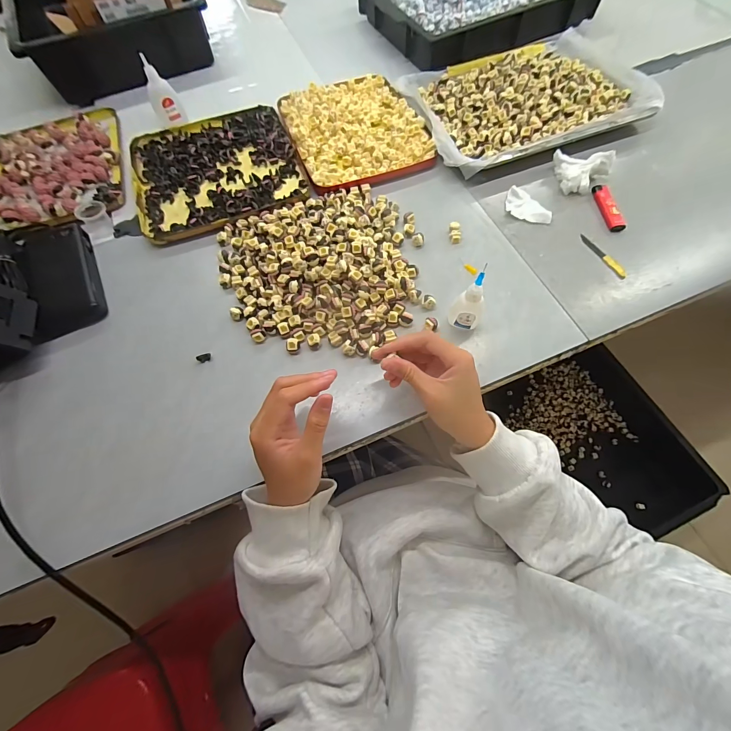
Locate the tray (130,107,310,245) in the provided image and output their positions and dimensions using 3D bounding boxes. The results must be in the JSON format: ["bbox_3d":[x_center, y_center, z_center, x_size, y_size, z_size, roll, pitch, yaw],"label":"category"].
[{"bbox_3d":[-0.230,-0.304,0.516,0.240,0.018,0.250,-20,67,-6],"label":"tray"}]

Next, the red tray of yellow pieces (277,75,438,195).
[{"bbox_3d":[-0.018,-0.380,0.536,0.199,0.023,0.241,-20,67,-6],"label":"red tray of yellow pieces"}]

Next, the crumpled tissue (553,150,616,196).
[{"bbox_3d":[0.313,-0.283,0.481,0.069,0.034,0.065,-4,66,1],"label":"crumpled tissue"}]

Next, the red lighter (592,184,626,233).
[{"bbox_3d":[0.336,-0.220,0.464,0.016,0.015,0.079,-6,66,0],"label":"red lighter"}]

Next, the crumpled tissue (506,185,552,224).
[{"bbox_3d":[0.223,-0.222,0.471,0.039,0.008,0.074,-28,68,-9],"label":"crumpled tissue"}]

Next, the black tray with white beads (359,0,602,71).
[{"bbox_3d":[0.223,-0.707,0.646,0.405,0.050,0.265,-23,67,-7],"label":"black tray with white beads"}]

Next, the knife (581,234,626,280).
[{"bbox_3d":[0.311,-0.145,0.439,0.014,0.004,0.079,-27,67,-10],"label":"knife"}]

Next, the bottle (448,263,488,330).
[{"bbox_3d":[0.114,-0.072,0.365,0.034,0.089,0.021,19,68,11],"label":"bottle"}]

